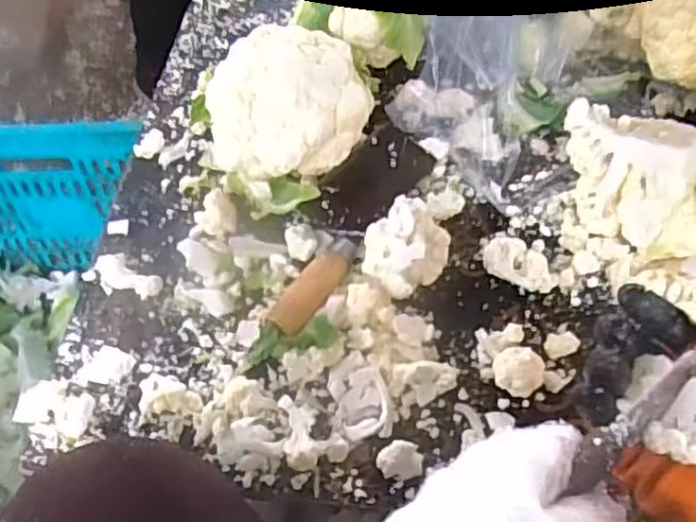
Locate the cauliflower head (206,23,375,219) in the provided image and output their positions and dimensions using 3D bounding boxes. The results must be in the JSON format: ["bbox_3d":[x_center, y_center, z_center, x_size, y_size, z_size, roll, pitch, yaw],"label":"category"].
[{"bbox_3d":[-0.051,-0.125,0.628,0.116,0.113,0.149,23,58,17],"label":"cauliflower head"}]

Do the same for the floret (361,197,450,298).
[{"bbox_3d":[0.045,-0.009,0.576,0.059,0.056,0.068,39,64,25],"label":"floret"}]

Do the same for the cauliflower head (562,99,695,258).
[{"bbox_3d":[0.239,-0.064,0.585,0.113,0.091,0.130,4,55,4],"label":"cauliflower head"}]

